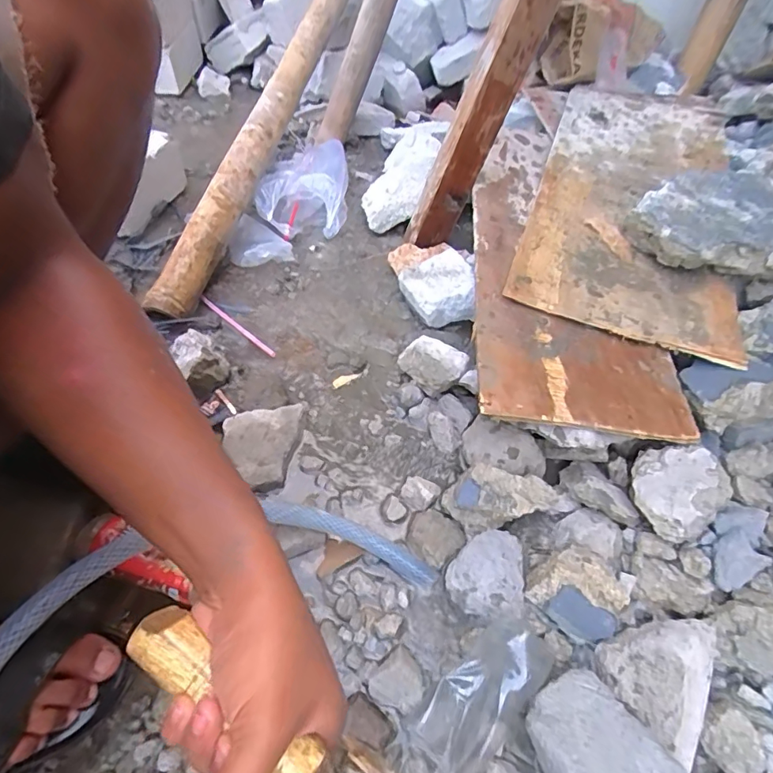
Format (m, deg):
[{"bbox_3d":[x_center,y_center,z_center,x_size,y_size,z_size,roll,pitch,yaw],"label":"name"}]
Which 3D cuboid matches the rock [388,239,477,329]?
[{"bbox_3d":[0.069,-0.175,0.746,0.103,0.062,0.192,-6,53,-10],"label":"rock"}]

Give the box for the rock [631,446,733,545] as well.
[{"bbox_3d":[0.304,0.106,0.512,0.096,0.044,0.085,-25,54,-17],"label":"rock"}]

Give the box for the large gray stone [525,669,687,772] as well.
[{"bbox_3d":[0.165,0.284,0.373,0.082,0.044,0.113,-23,53,-16],"label":"large gray stone"}]

